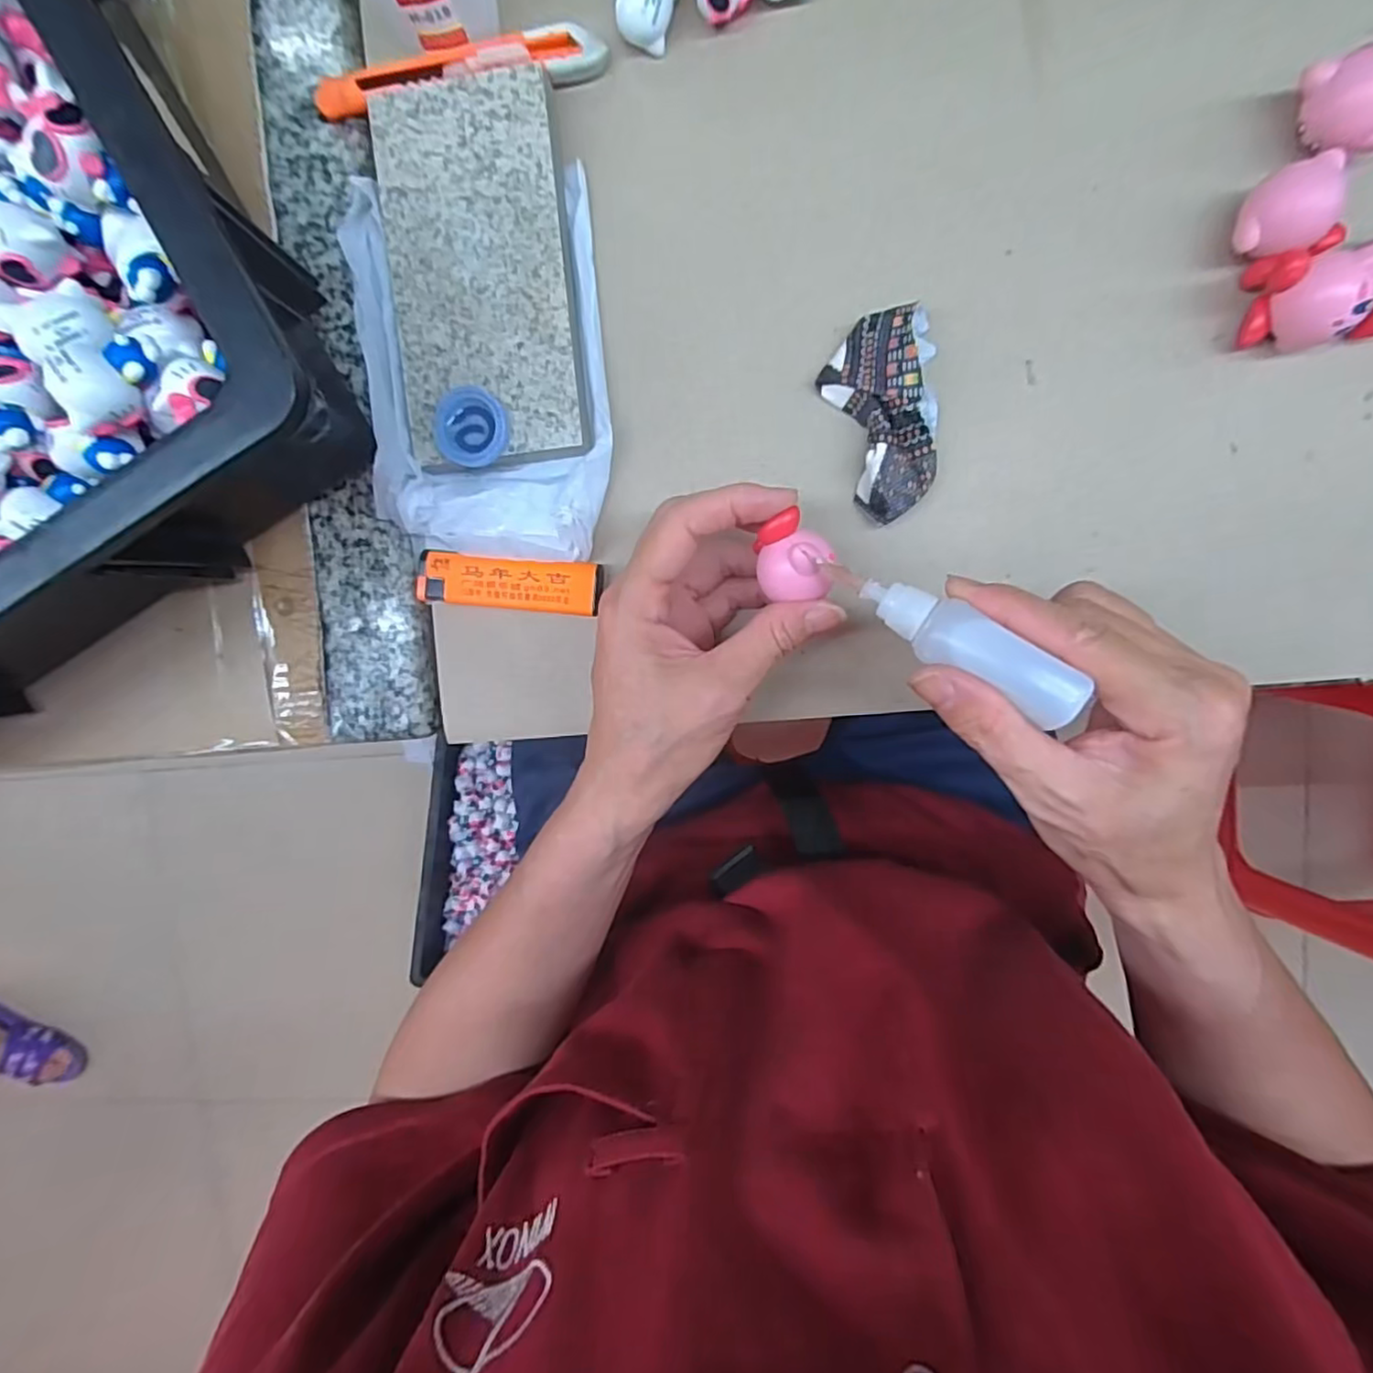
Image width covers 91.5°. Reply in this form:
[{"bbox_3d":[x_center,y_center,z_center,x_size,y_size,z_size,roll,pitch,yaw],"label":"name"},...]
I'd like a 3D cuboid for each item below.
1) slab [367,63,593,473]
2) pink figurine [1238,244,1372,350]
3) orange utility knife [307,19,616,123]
[{"bbox_3d":[-0.085,-0.170,0.283,0.075,0.017,0.149,-5,95,6],"label":"slab"},{"bbox_3d":[0.226,-0.141,0.246,0.030,0.036,0.025,15,98,4],"label":"pink figurine"},{"bbox_3d":[-0.094,-0.253,0.275,0.122,0.014,0.021,-4,96,7],"label":"orange utility knife"}]

